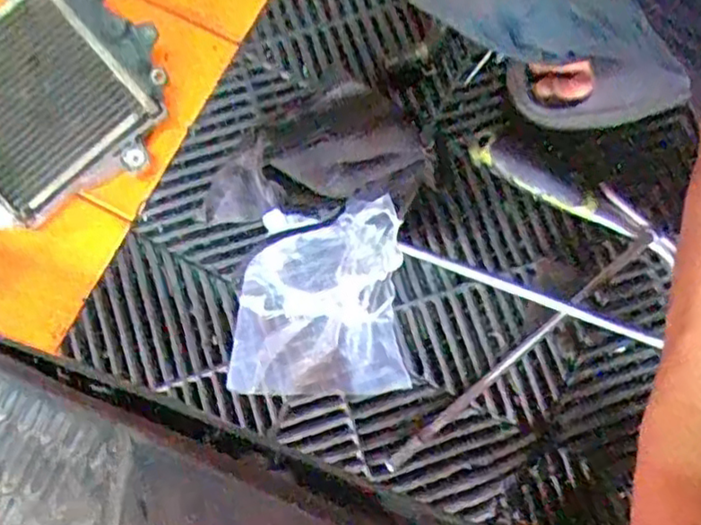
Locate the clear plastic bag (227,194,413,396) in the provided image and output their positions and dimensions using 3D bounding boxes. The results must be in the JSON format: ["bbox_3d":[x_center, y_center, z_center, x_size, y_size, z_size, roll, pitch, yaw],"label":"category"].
[{"bbox_3d":[-0.025,0.028,0.563,0.136,0.080,0.160,-3,77,0],"label":"clear plastic bag"}]

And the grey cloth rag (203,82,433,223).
[{"bbox_3d":[-0.038,-0.087,0.577,0.190,0.092,0.112,-18,78,-4],"label":"grey cloth rag"}]

